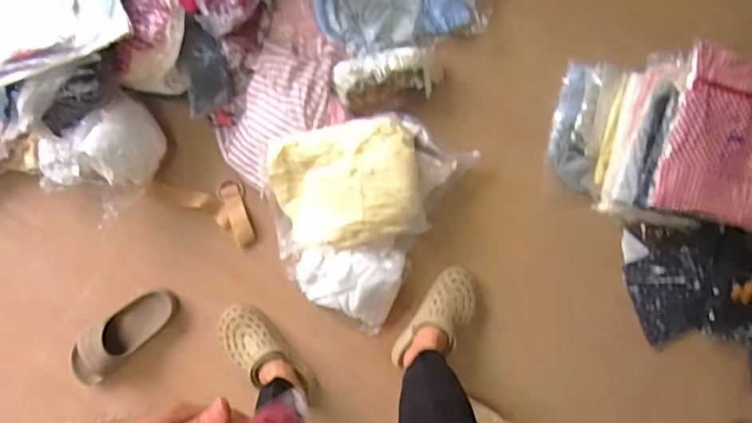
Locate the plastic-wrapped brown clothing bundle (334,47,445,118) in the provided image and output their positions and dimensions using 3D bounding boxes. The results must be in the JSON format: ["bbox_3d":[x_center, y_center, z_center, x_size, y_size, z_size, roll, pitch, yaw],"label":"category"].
[{"bbox_3d":[0.031,-0.272,1.153,0.234,0.053,0.119,-12,95,-4],"label":"plastic-wrapped brown clothing bundle"}]

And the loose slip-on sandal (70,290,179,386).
[{"bbox_3d":[-0.538,0.262,1.174,0.255,0.071,0.097,-41,96,-1],"label":"loose slip-on sandal"}]

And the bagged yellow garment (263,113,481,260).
[{"bbox_3d":[-0.006,-0.061,1.153,0.439,0.112,0.254,-11,95,-4],"label":"bagged yellow garment"}]

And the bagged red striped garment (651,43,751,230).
[{"bbox_3d":[0.659,-0.131,1.023,0.211,0.045,0.297,11,93,-5],"label":"bagged red striped garment"}]

